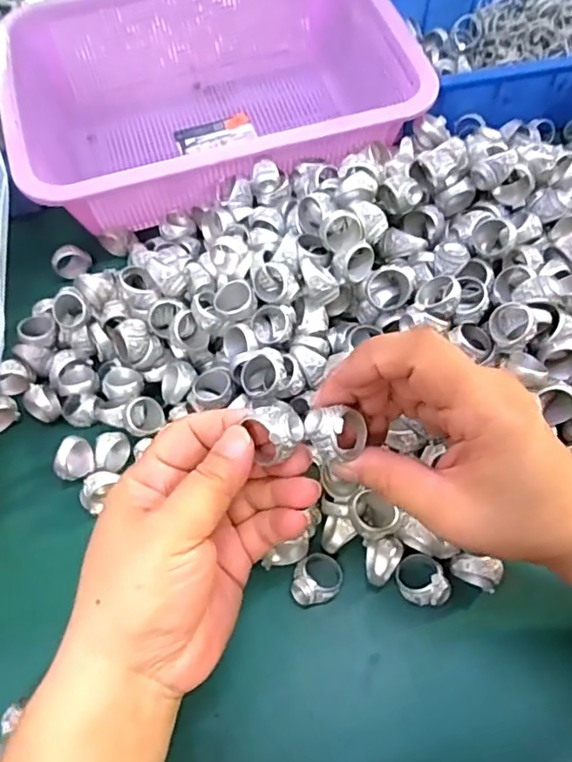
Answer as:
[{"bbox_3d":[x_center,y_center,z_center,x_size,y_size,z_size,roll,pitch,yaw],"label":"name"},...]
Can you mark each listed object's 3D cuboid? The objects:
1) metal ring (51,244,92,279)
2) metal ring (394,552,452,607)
[{"bbox_3d":[-0.158,-0.089,0.426,0.026,0.020,0.015,-30,64,-16],"label":"metal ring"},{"bbox_3d":[0.073,0.106,0.306,0.024,0.017,0.029,-35,65,-18],"label":"metal ring"}]

